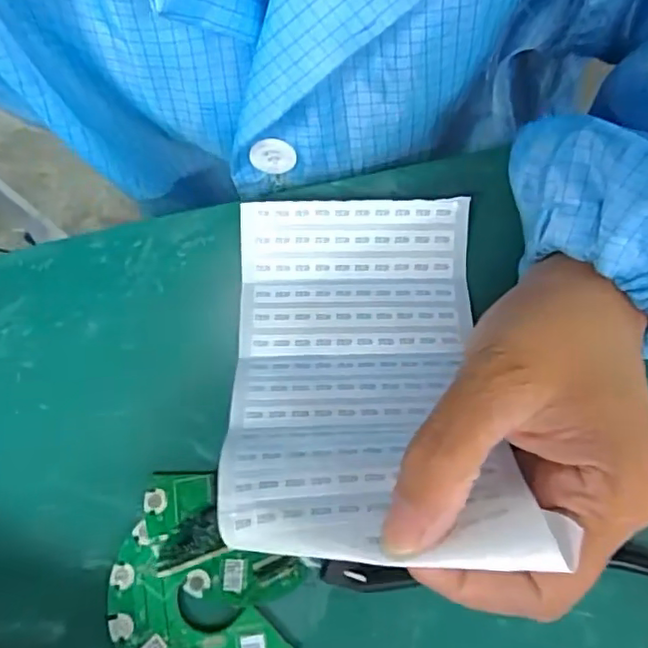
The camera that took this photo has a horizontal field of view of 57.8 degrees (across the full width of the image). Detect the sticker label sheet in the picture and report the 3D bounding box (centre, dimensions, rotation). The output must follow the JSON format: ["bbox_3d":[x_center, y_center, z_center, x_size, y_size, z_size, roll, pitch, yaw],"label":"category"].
[{"bbox_3d":[0.012,0.006,0.191,0.088,0.075,0.125,-2,76,1],"label":"sticker label sheet"}]

